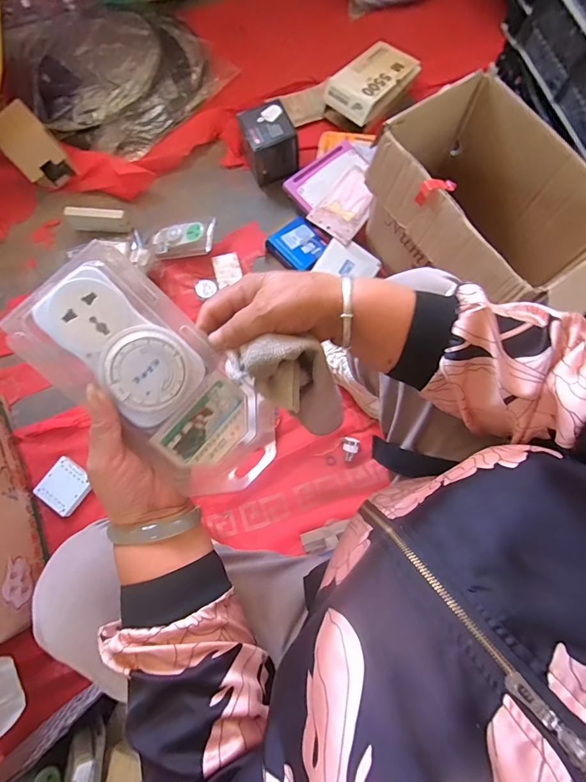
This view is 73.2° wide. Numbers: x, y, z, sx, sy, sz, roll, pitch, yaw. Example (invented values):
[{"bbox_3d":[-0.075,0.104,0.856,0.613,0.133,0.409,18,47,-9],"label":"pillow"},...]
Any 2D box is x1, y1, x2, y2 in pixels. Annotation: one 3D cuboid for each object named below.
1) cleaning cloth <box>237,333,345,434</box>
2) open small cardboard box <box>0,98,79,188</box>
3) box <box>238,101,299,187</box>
[{"bbox_3d":[0.009,-0.001,0.370,0.046,0.156,0.056,26,77,35],"label":"cleaning cloth"},{"bbox_3d":[-0.610,-0.568,0.918,0.109,0.090,0.150,-40,79,-8],"label":"open small cardboard box"},{"bbox_3d":[-0.058,-0.586,0.939,0.116,0.111,0.118,-20,77,-4],"label":"box"}]

